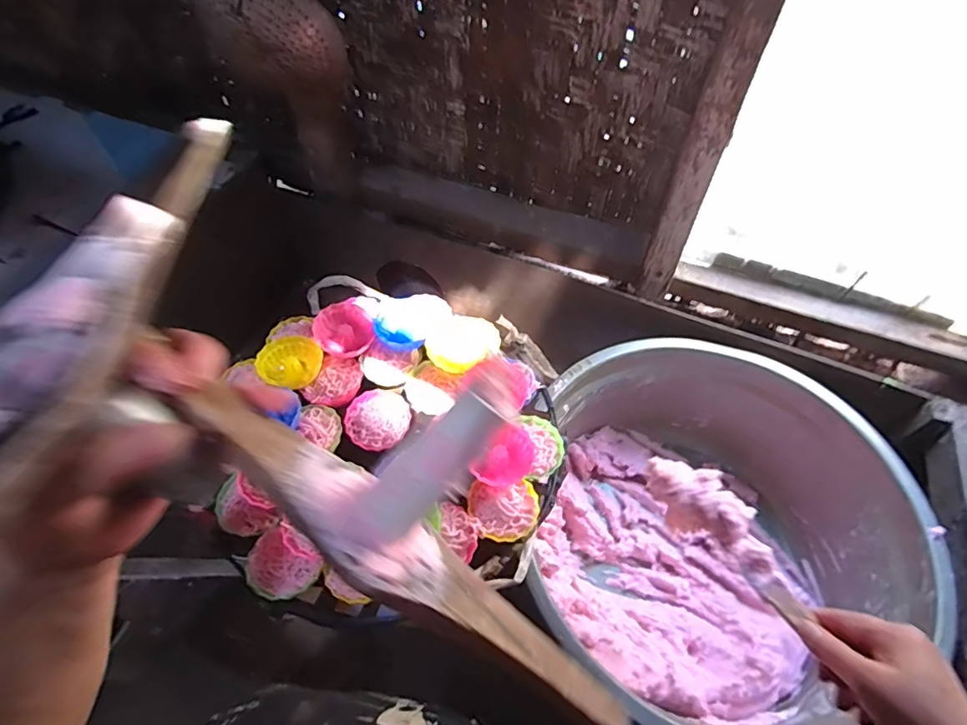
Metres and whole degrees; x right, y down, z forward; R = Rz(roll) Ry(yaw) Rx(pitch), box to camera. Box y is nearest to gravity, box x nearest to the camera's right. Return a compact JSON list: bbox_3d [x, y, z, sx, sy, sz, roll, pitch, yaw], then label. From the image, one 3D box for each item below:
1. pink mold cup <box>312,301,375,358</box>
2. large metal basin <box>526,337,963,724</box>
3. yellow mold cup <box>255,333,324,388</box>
[{"bbox_3d":[-0.146,-0.034,0.537,0.058,0.026,0.058,1,54,-1],"label":"pink mold cup"},{"bbox_3d":[0.252,0.194,0.579,0.373,0.179,0.404,1,54,-1],"label":"large metal basin"},{"bbox_3d":[-0.189,-0.005,0.512,0.059,0.024,0.066,9,54,5],"label":"yellow mold cup"}]

